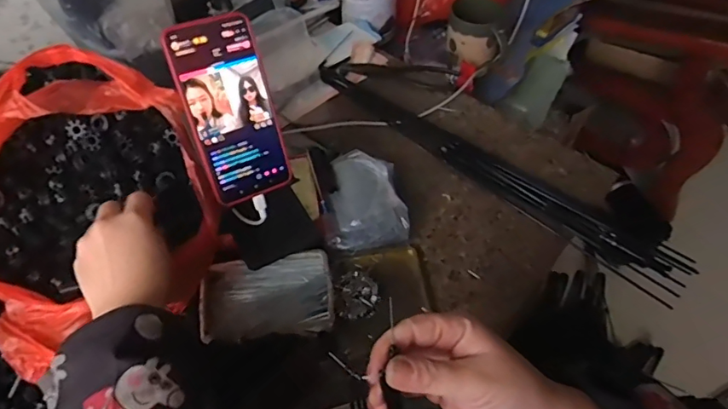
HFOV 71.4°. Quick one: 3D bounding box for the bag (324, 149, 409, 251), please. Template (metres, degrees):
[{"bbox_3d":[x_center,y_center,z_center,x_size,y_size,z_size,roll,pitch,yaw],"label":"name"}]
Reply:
[{"bbox_3d":[-0.001,-0.004,0.583,0.087,0.046,0.116,-6,54,-5],"label":"bag"}]

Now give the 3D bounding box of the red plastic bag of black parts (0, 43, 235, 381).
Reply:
[{"bbox_3d":[-0.253,0.006,0.460,0.214,0.158,0.229,-23,58,-16],"label":"red plastic bag of black parts"}]

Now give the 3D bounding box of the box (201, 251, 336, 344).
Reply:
[{"bbox_3d":[-0.096,0.094,0.512,0.126,0.024,0.083,-7,55,-6],"label":"box"}]

